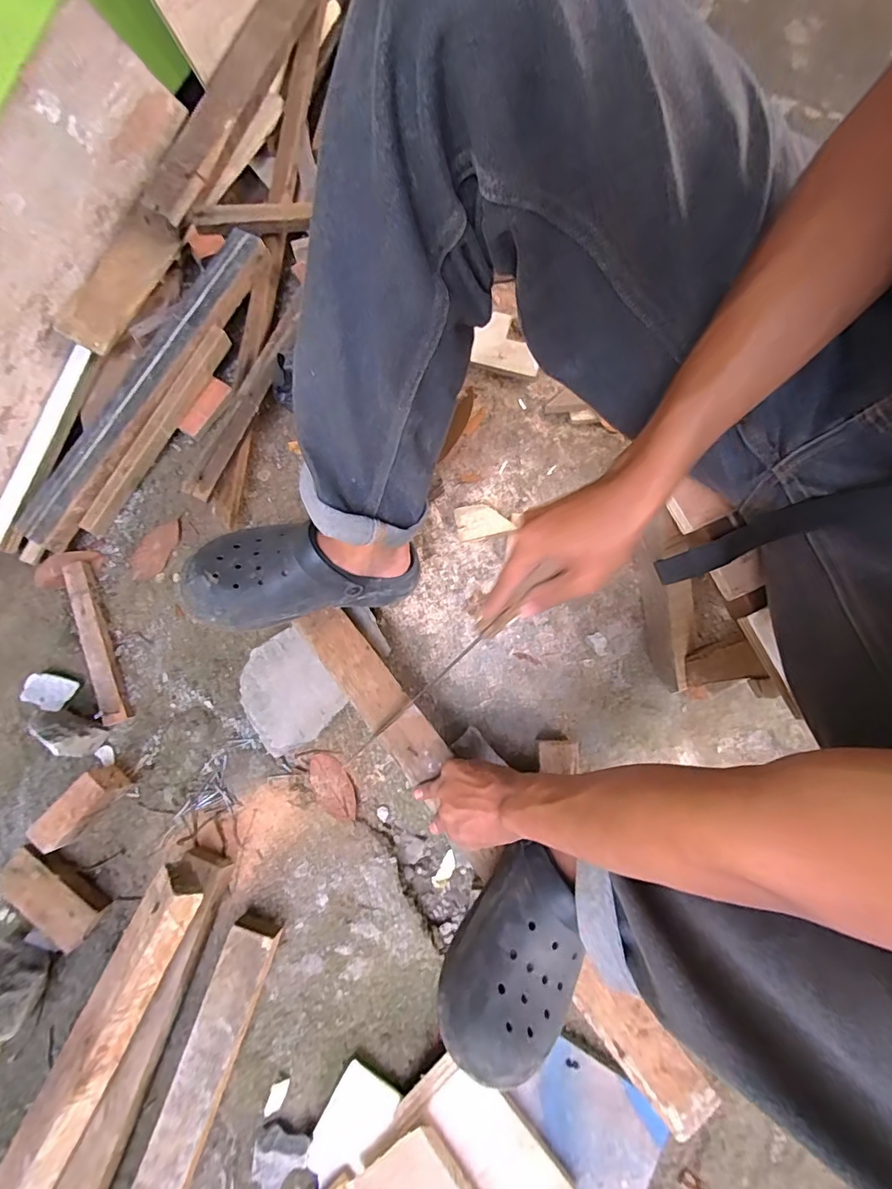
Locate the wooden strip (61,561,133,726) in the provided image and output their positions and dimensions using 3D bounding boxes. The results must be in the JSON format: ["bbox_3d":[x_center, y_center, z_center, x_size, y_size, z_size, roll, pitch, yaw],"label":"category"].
[{"bbox_3d":[-0.491,0.065,0.682,0.033,0.027,0.235,-21,79,-4],"label":"wooden strip"}]

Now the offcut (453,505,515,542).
[{"bbox_3d":[0.055,-0.110,0.713,0.079,0.010,0.052,-13,76,11],"label":"offcut"}]

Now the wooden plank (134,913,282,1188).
[{"bbox_3d":[-0.314,0.652,0.551,0.061,0.047,0.522,18,77,3],"label":"wooden plank"}]

